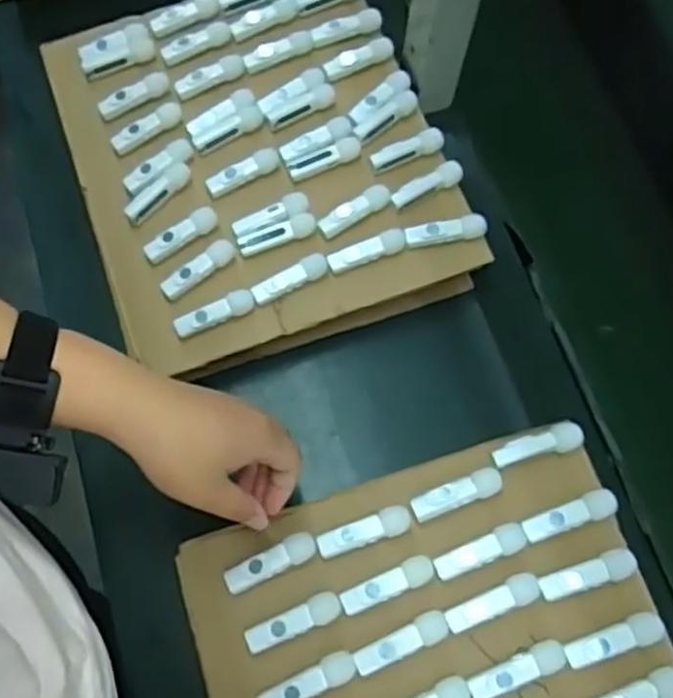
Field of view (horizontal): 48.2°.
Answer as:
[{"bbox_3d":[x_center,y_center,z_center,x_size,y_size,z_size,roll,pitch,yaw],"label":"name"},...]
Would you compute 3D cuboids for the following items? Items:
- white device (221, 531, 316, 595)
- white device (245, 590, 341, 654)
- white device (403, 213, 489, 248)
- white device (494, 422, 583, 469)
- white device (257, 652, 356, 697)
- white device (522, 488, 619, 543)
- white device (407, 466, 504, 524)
[{"bbox_3d":[-0.045,0.145,0.510,0.063,0.008,0.018,-24,72,-12],"label":"white device"},{"bbox_3d":[-0.029,0.180,0.496,0.065,0.008,0.019,-19,71,-11],"label":"white device"},{"bbox_3d":[0.089,-0.097,0.613,0.066,0.014,0.017,-6,69,-6],"label":"white device"},{"bbox_3d":[0.141,0.068,0.531,0.065,0.011,0.018,-12,70,-8],"label":"white device"},{"bbox_3d":[-0.019,0.215,0.482,0.065,0.010,0.019,-21,72,-11],"label":"white device"},{"bbox_3d":[0.159,0.115,0.513,0.066,0.010,0.019,-19,71,-10],"label":"white device"},{"bbox_3d":[0.083,0.100,0.521,0.064,0.007,0.019,-17,71,-10],"label":"white device"}]

